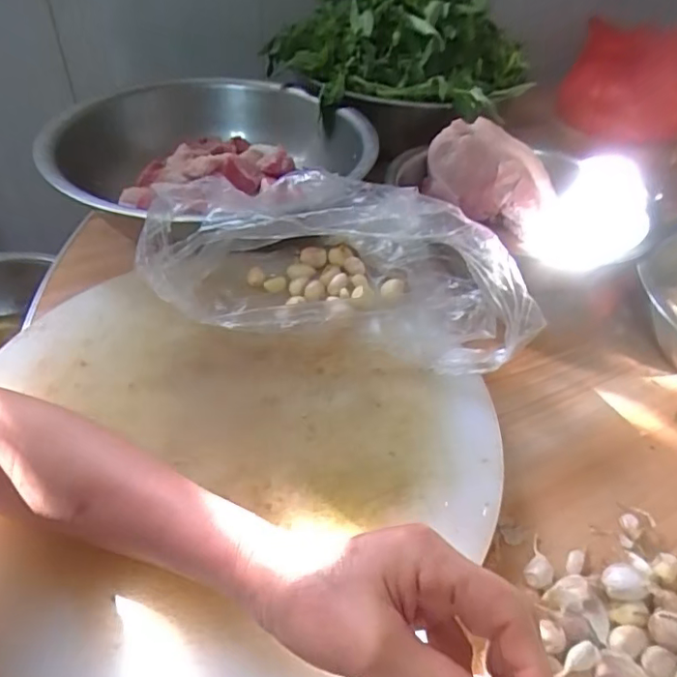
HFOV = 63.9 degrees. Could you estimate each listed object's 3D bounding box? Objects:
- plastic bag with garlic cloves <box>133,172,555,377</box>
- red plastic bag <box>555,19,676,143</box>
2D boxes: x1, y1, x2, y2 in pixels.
[{"bbox_3d":[0.000,-0.067,0.476,0.312,0.107,0.126,10,44,7],"label":"plastic bag with garlic cloves"},{"bbox_3d":[0.522,-0.398,0.854,0.340,0.154,0.054,2,44,-2],"label":"red plastic bag"}]

